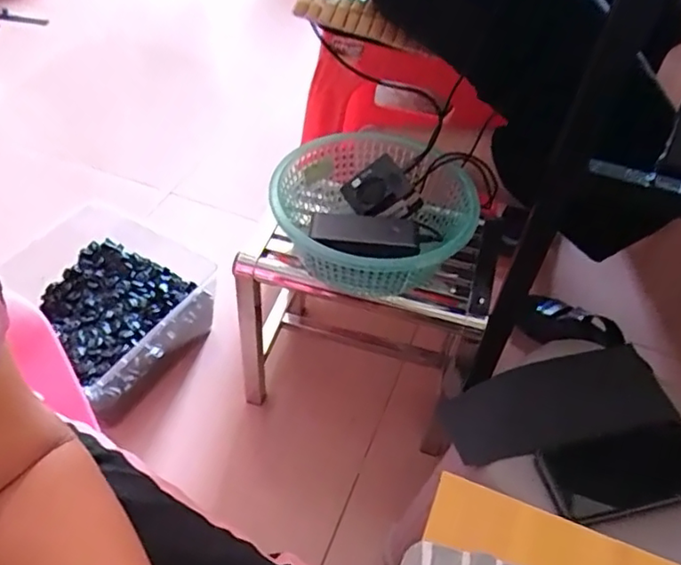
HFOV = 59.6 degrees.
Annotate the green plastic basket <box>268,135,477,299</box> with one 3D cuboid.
[{"bbox_3d":[0.039,-0.078,0.730,0.235,0.089,0.237,16,48,10],"label":"green plastic basket"}]

